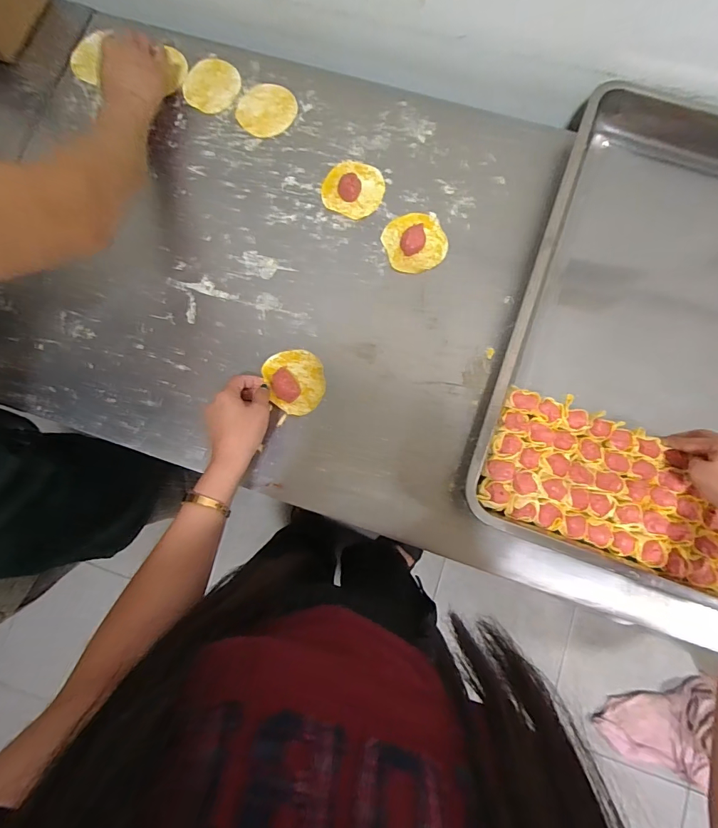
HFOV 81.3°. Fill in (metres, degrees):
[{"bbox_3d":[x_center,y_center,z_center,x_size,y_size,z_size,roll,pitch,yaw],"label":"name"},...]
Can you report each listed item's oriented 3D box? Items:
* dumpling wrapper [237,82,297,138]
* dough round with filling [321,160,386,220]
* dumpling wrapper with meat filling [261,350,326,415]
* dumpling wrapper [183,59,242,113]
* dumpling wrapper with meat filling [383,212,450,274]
[{"bbox_3d":[-0.133,-0.439,0.602,0.083,0.004,0.083,0,82,1],"label":"dumpling wrapper"},{"bbox_3d":[-0.008,-0.313,0.575,0.082,0.015,0.080,0,82,1],"label":"dough round with filling"},{"bbox_3d":[-0.079,-0.043,0.532,0.070,0.019,0.081,-22,82,-2],"label":"dumpling wrapper with meat filling"},{"bbox_3d":[-0.215,-0.477,0.608,0.077,0.004,0.082,0,82,1],"label":"dumpling wrapper"},{"bbox_3d":[0.076,-0.232,0.559,0.081,0.014,0.080,0,82,1],"label":"dumpling wrapper with meat filling"}]

